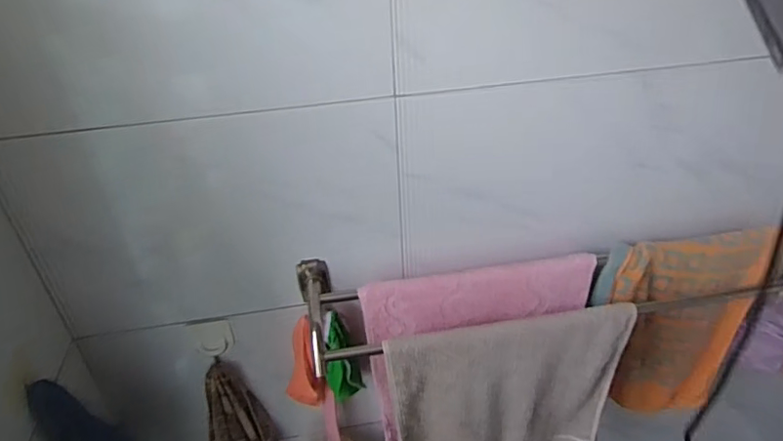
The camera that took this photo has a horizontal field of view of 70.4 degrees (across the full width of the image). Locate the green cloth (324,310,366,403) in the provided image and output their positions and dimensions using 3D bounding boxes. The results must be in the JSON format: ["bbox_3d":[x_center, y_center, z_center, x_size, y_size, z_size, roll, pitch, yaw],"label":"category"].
[{"bbox_3d":[-0.074,0.204,0.834,0.052,0.148,0.051,-7,36,-4],"label":"green cloth"}]

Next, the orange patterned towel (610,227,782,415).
[{"bbox_3d":[0.456,0.178,0.882,0.230,0.355,0.045,-7,36,-5],"label":"orange patterned towel"}]

